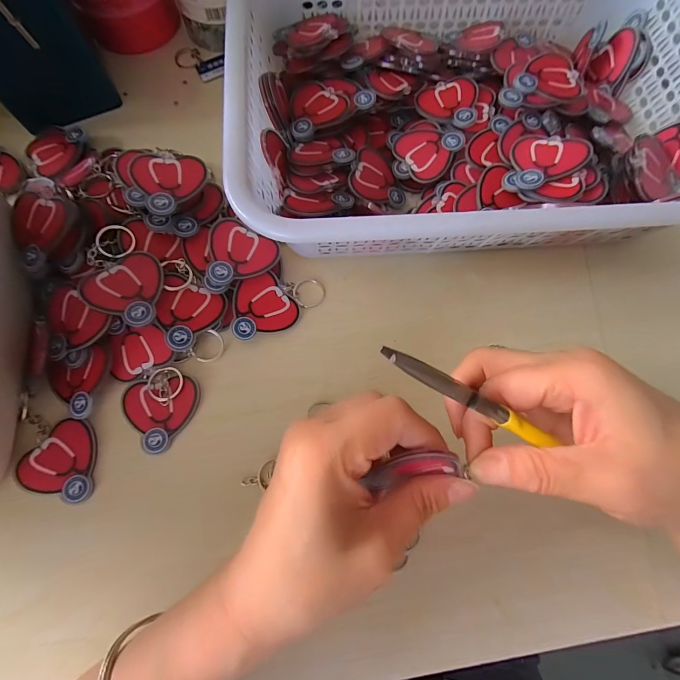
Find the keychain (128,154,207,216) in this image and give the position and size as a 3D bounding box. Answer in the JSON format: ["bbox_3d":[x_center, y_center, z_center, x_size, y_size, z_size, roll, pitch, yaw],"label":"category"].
[{"bbox_3d":[-0.125,-0.113,0.253,0.049,0.004,0.052,0,71,-14],"label":"keychain"}]

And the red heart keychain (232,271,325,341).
[{"bbox_3d":[-0.048,-0.029,0.270,0.071,0.006,0.044,-16,88,-15],"label":"red heart keychain"}]

